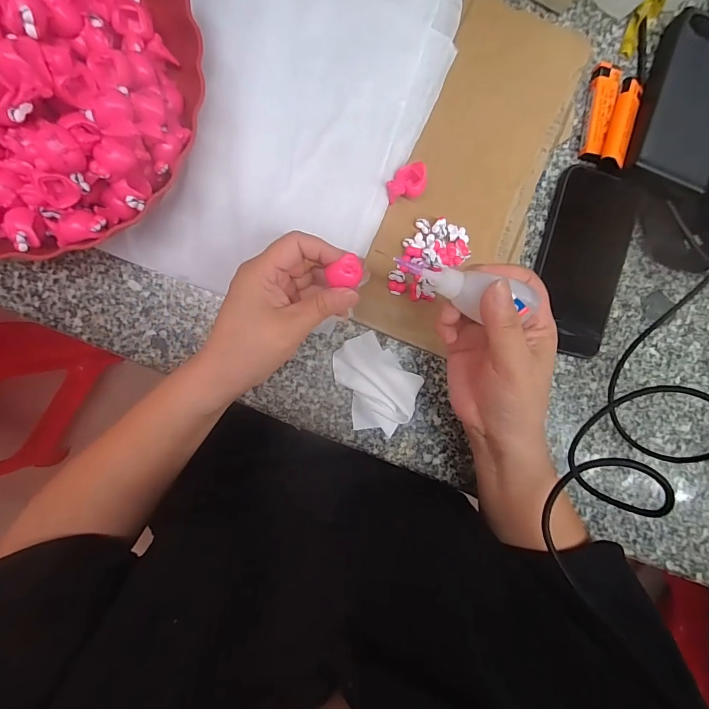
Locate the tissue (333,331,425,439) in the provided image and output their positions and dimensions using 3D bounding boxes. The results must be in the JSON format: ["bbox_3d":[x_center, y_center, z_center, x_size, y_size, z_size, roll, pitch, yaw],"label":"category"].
[{"bbox_3d":[0.015,0.027,0.336,0.082,0.026,0.068,41,88,-9],"label":"tissue"}]

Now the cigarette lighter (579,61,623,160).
[{"bbox_3d":[0.220,-0.217,0.352,0.021,0.016,0.087,9,93,-9],"label":"cigarette lighter"}]

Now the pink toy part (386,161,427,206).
[{"bbox_3d":[0.042,-0.140,0.319,0.031,0.016,0.025,-13,96,-7],"label":"pink toy part"}]

